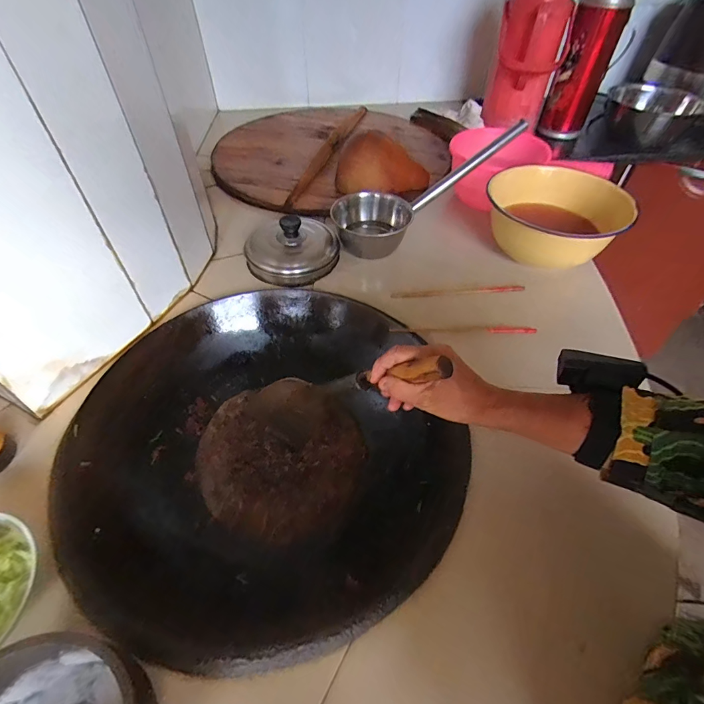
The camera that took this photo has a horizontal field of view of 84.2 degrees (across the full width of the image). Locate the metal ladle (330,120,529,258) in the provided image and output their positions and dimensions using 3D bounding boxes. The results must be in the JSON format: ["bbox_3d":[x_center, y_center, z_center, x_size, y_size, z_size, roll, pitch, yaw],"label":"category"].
[{"bbox_3d":[0.155,-0.302,0.747,0.392,0.114,0.127,-28,52,5],"label":"metal ladle"}]

